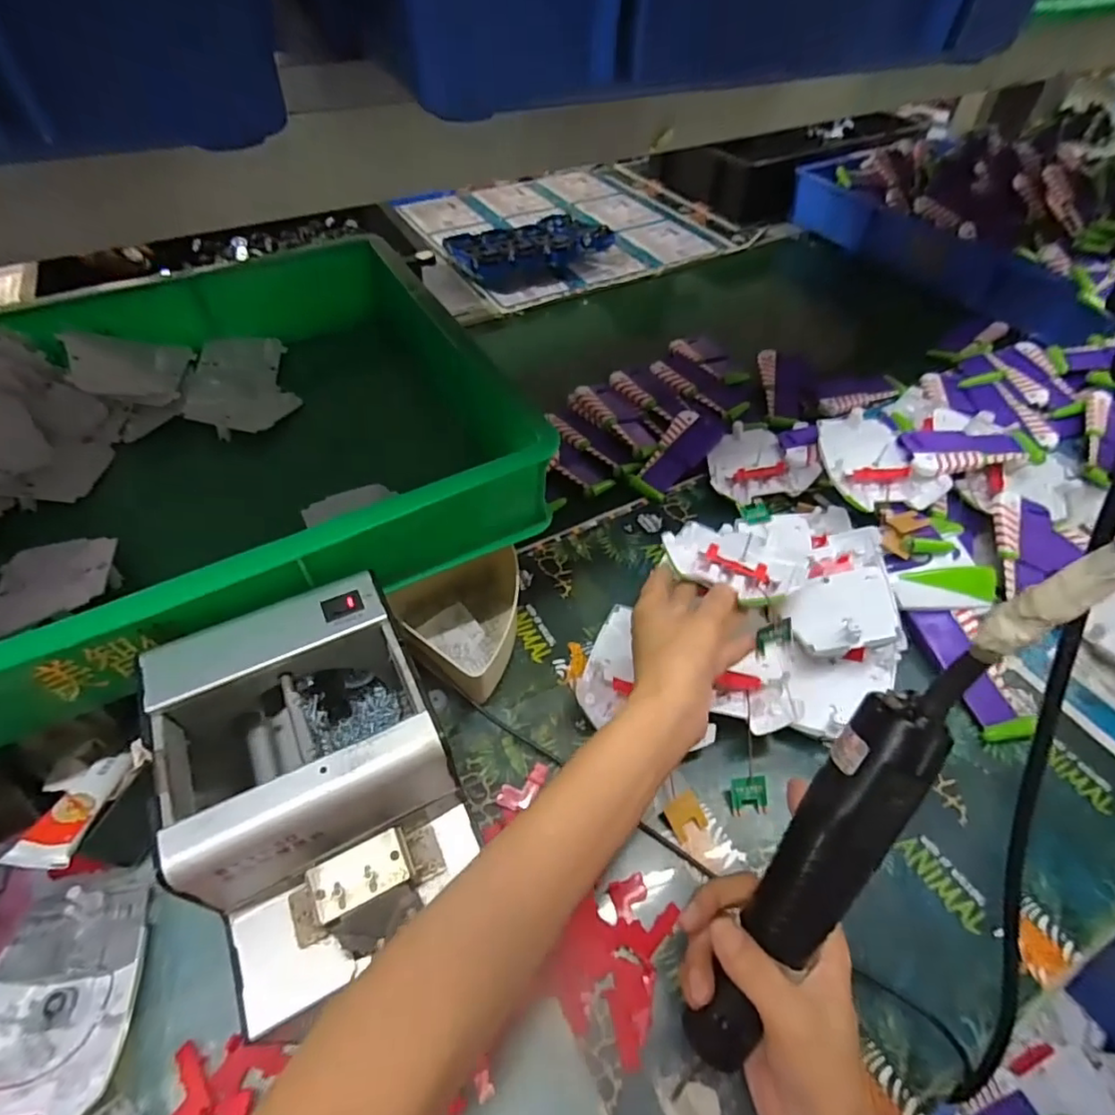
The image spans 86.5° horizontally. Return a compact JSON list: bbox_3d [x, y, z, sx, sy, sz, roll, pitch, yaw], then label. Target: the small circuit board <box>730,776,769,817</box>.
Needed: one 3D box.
[{"bbox_3d":[0.132,0.163,0.406,0.025,0.004,0.024,-8,83,11],"label":"small circuit board"}]

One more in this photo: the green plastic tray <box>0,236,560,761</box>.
[{"bbox_3d":[-0.314,-0.055,0.420,0.533,0.165,0.383,-21,54,-17],"label":"green plastic tray"}]

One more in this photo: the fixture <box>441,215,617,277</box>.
[{"bbox_3d":[-0.044,-0.469,0.902,0.228,0.046,0.133,-24,55,-19],"label":"fixture"}]

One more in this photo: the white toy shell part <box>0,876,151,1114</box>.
[{"bbox_3d":[-0.275,0.238,0.323,0.088,0.024,0.113,-5,51,-5],"label":"white toy shell part"}]

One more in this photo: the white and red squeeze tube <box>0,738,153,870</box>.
[{"bbox_3d":[-0.274,0.140,0.343,0.031,0.014,0.090,3,26,1],"label":"white and red squeeze tube"}]

